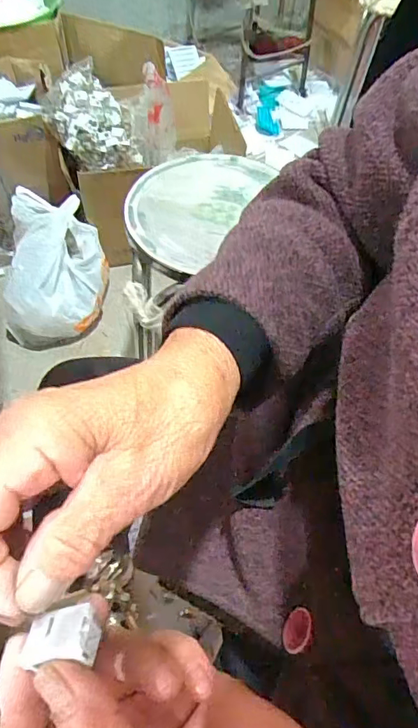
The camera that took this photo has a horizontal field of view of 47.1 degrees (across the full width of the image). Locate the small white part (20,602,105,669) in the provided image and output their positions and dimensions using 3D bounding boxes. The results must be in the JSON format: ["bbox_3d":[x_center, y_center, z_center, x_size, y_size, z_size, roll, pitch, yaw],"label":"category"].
[{"bbox_3d":[-0.054,0.104,0.182,0.025,0.010,0.019,-22,36,1],"label":"small white part"}]

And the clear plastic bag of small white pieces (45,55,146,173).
[{"bbox_3d":[-0.271,-0.563,1.110,0.200,0.135,0.279,-15,58,-12],"label":"clear plastic bag of small white pieces"}]

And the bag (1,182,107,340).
[{"bbox_3d":[-0.349,-0.208,1.099,0.219,0.263,0.218,0,57,-3],"label":"bag"}]

